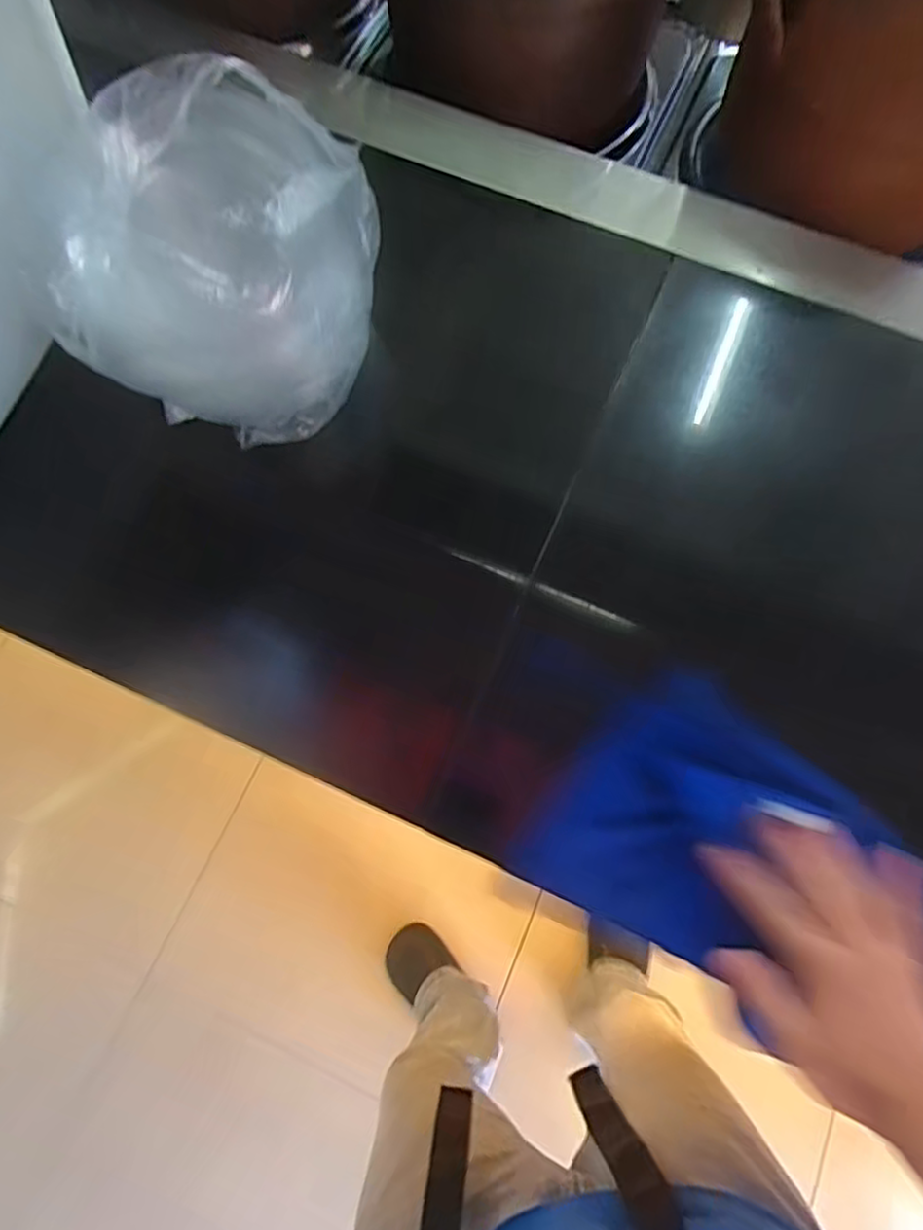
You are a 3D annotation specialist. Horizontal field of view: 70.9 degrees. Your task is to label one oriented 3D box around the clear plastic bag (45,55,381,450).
[{"bbox_3d":[-0.145,-0.242,0.426,0.160,0.142,0.210,17,74,4],"label":"clear plastic bag"}]

